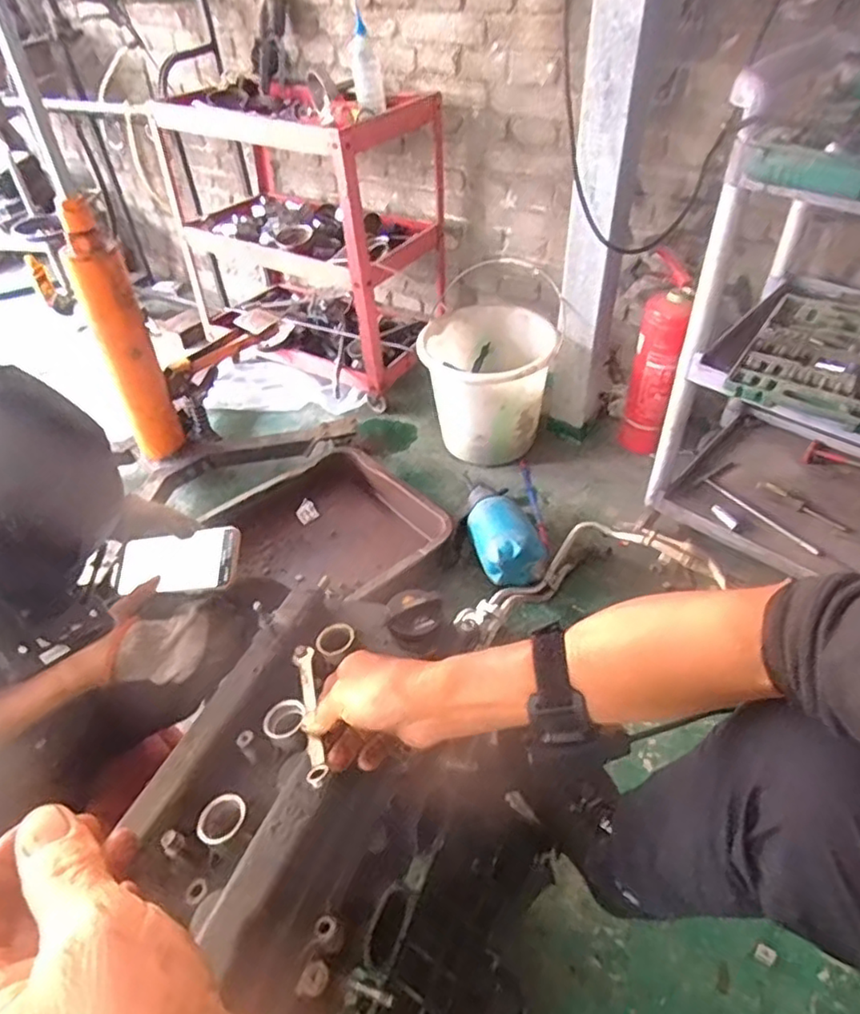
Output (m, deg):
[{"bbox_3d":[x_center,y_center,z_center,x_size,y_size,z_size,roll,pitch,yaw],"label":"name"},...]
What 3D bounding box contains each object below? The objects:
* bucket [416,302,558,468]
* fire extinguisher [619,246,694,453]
[{"bbox_3d":[0.148,-0.300,1.663,0.334,0.347,0.274,1,43,4],"label":"bucket"},{"bbox_3d":[0.558,-0.344,1.573,0.105,0.473,0.117,12,45,15],"label":"fire extinguisher"}]

